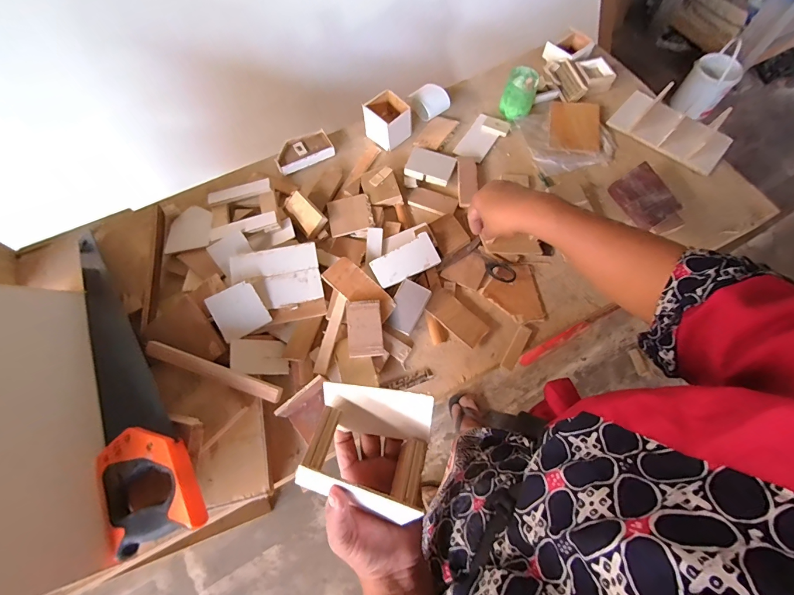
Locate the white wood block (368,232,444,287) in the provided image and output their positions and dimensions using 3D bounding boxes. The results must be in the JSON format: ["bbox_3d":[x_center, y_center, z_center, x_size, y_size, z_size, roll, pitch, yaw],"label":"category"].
[{"bbox_3d":[0.013,-0.058,0.551,0.104,0.011,0.050,-29,69,-9],"label":"white wood block"}]

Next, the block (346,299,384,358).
[{"bbox_3d":[-0.046,0.044,0.513,0.048,0.015,0.082,-7,68,0],"label":"block"}]

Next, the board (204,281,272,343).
[{"bbox_3d":[-0.231,0.019,0.517,0.068,0.006,0.075,-32,79,-13],"label":"board"}]

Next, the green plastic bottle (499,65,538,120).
[{"bbox_3d":[0.233,-0.392,0.677,0.059,0.070,0.069,20,70,10],"label":"green plastic bottle"}]

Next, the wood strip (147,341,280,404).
[{"bbox_3d":[-0.242,0.098,0.470,0.196,0.016,0.022,17,70,10],"label":"wood strip"}]

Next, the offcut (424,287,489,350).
[{"bbox_3d":[0.091,0.030,0.543,0.096,0.010,0.046,41,75,17],"label":"offcut"}]

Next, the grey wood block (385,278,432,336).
[{"bbox_3d":[0.016,0.014,0.535,0.047,0.008,0.075,27,85,14],"label":"grey wood block"}]

